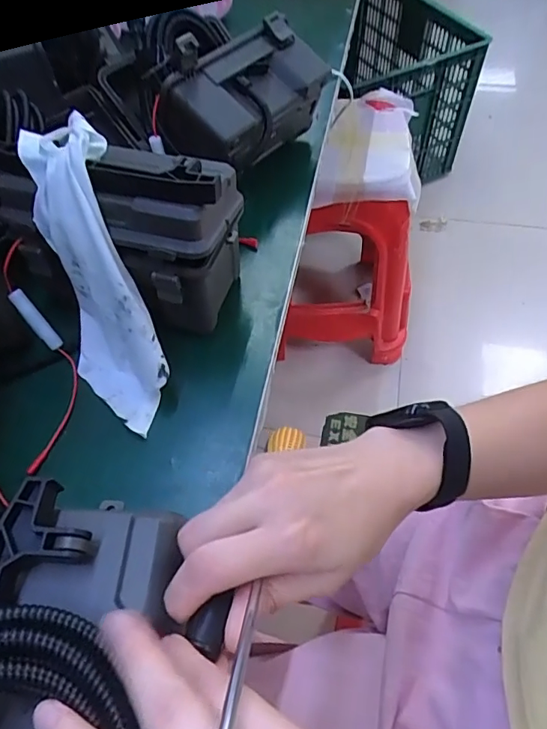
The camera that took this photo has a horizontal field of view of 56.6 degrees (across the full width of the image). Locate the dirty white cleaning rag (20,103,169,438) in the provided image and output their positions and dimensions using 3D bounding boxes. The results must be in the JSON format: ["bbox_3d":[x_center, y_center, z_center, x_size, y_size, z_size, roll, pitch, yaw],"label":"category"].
[{"bbox_3d":[-0.140,-0.068,0.404,0.073,0.238,0.080,-14,18,-6],"label":"dirty white cleaning rag"}]

